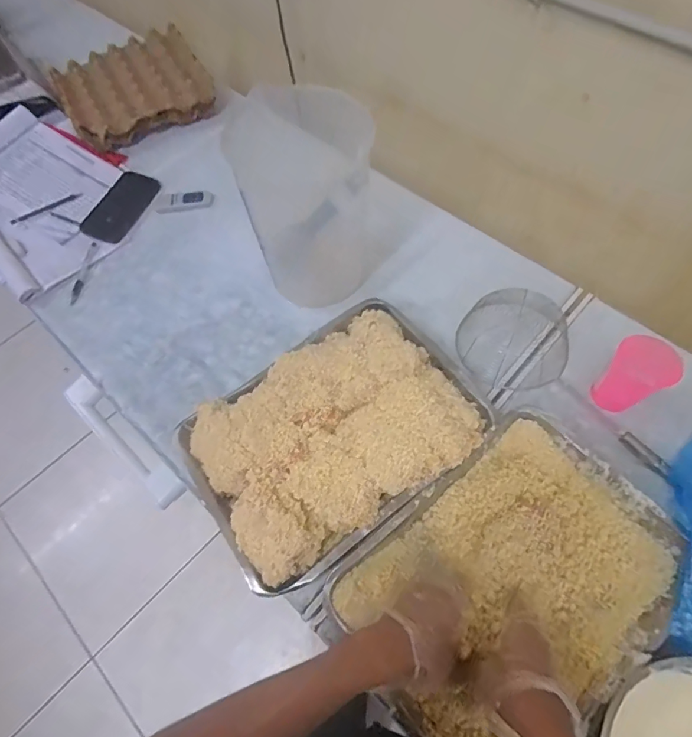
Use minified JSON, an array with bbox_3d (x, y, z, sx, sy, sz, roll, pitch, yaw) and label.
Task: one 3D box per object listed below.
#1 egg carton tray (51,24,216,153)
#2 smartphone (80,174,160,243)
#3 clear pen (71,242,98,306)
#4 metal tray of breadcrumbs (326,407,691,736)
[{"bbox_3d":[-0.487,-0.653,1.018,0.316,0.074,0.323,-30,66,-12],"label":"egg carton tray"},{"bbox_3d":[-0.449,-0.323,0.888,0.103,0.015,0.171,14,65,9],"label":"smartphone"},{"bbox_3d":[-0.481,-0.176,0.816,0.016,0.010,0.133,6,64,5],"label":"clear pen"},{"bbox_3d":[0.196,0.255,0.536,0.376,0.049,0.269,-37,68,-15],"label":"metal tray of breadcrumbs"}]

